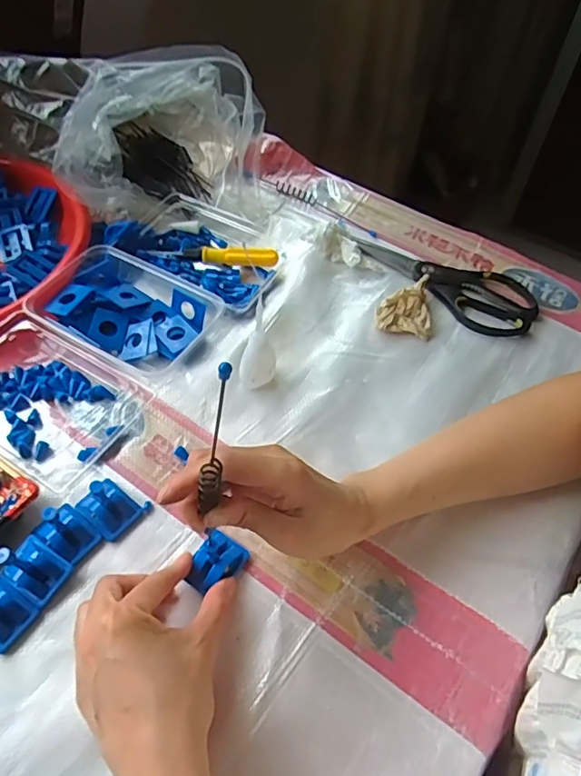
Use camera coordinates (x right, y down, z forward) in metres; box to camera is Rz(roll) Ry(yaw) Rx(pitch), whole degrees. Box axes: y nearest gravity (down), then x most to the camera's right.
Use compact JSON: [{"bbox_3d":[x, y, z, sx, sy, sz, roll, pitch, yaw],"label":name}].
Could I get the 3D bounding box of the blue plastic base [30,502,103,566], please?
[{"bbox_3d":[-0.165,0.098,0.395,0.044,0.040,0.031,26,57,17],"label":"blue plastic base"}]

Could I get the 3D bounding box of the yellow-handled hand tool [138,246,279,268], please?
[{"bbox_3d":[-0.085,-0.146,0.586,0.141,0.014,0.017,6,53,4],"label":"yellow-handled hand tool"}]

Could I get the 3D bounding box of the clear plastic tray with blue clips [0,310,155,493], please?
[{"bbox_3d":[-0.225,0.002,0.469,0.175,0.029,0.112,25,56,16],"label":"clear plastic tray with blue clips"}]

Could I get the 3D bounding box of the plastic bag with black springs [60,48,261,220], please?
[{"bbox_3d":[-0.146,-0.293,0.628,0.194,0.106,0.178,9,53,6],"label":"plastic bag with black springs"}]

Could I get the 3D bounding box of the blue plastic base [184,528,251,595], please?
[{"bbox_3d":[-0.054,0.128,0.398,0.030,0.019,0.041,28,57,18],"label":"blue plastic base"}]

